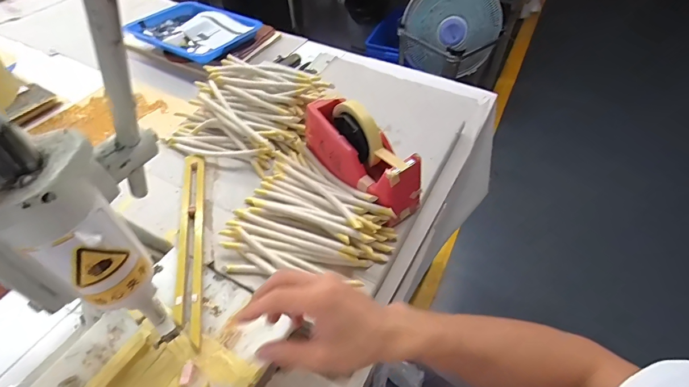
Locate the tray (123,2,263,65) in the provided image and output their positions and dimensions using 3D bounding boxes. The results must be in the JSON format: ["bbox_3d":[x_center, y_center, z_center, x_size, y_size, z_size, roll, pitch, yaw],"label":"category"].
[{"bbox_3d":[-0.373,-0.410,0.921,0.295,0.033,0.206,20,52,15],"label":"tray"}]

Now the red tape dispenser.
[{"bbox_3d":[0.019,-0.065,0.537,0.066,0.112,0.211,-33,57,-25],"label":"red tape dispenser"}]

